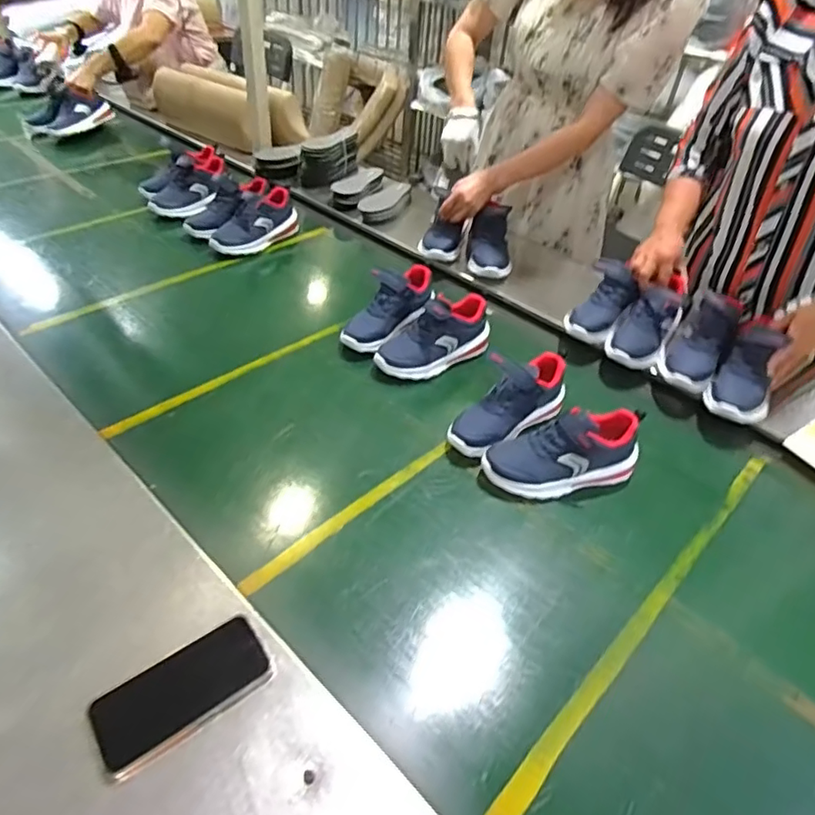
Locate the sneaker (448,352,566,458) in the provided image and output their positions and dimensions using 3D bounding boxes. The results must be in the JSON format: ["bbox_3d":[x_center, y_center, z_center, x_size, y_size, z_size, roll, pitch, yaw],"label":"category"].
[{"bbox_3d":[0.161,-0.010,0.862,0.213,0.119,0.079,-29,54,-32],"label":"sneaker"}]

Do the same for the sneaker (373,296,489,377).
[{"bbox_3d":[0.050,-0.129,0.984,0.222,0.124,0.082,-21,50,-26],"label":"sneaker"}]

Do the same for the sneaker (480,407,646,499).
[{"bbox_3d":[0.226,0.065,0.797,0.219,0.109,0.076,-8,45,-15],"label":"sneaker"}]

